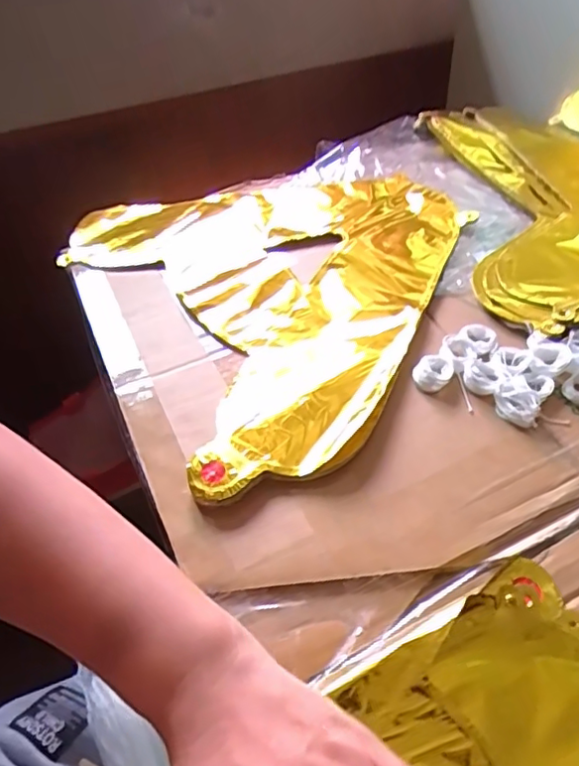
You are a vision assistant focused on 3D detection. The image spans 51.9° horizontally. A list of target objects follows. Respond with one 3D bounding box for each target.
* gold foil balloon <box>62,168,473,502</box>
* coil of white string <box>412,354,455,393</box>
[{"bbox_3d":[0.008,-0.106,0.532,0.338,0.015,0.398,-25,49,-19],"label":"gold foil balloon"},{"bbox_3d":[0.104,-0.008,0.428,0.024,0.011,0.030,31,55,30],"label":"coil of white string"}]

